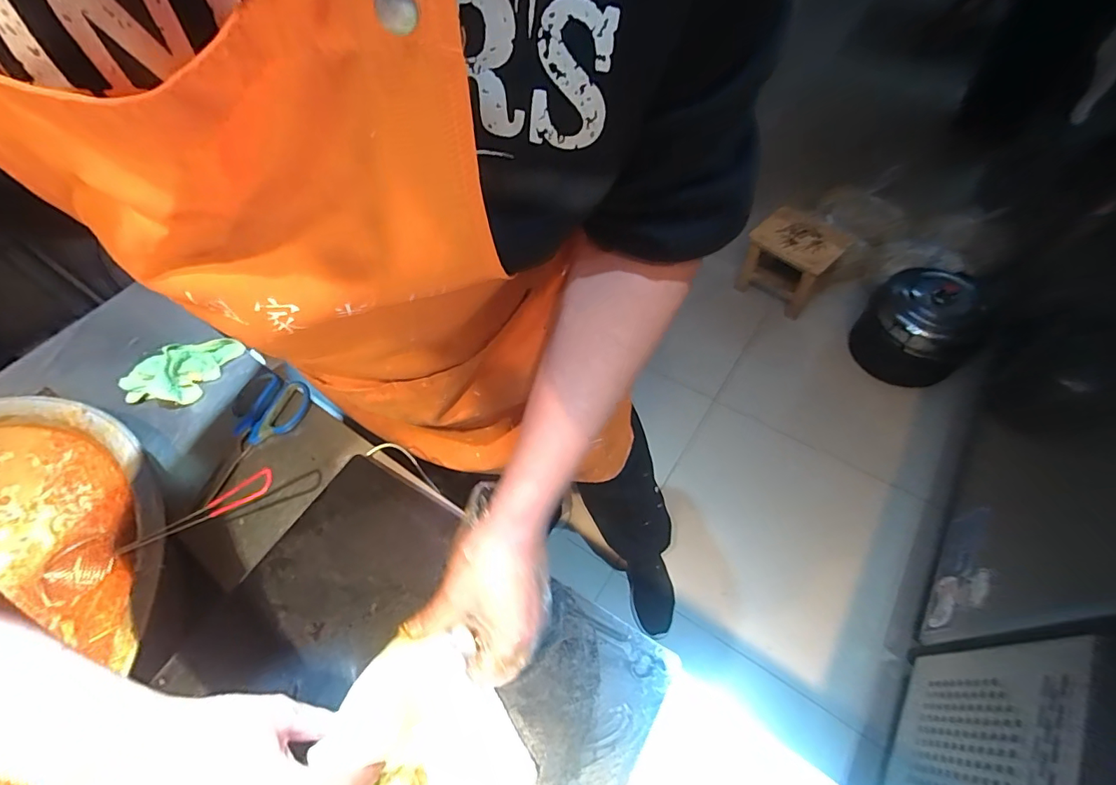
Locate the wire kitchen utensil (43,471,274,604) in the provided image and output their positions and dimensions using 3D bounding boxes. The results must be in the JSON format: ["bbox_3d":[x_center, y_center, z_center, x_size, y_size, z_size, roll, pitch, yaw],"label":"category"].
[{"bbox_3d":[-0.392,0.138,0.470,0.281,0.024,0.052,-23,57,8],"label":"wire kitchen utensil"}]

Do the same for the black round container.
[{"bbox_3d":[1.020,-0.182,1.390,0.265,0.264,0.302,36,67,24],"label":"black round container"}]

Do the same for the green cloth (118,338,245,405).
[{"bbox_3d":[-0.511,-0.028,0.645,0.157,0.034,0.094,-22,58,-9],"label":"green cloth"}]

